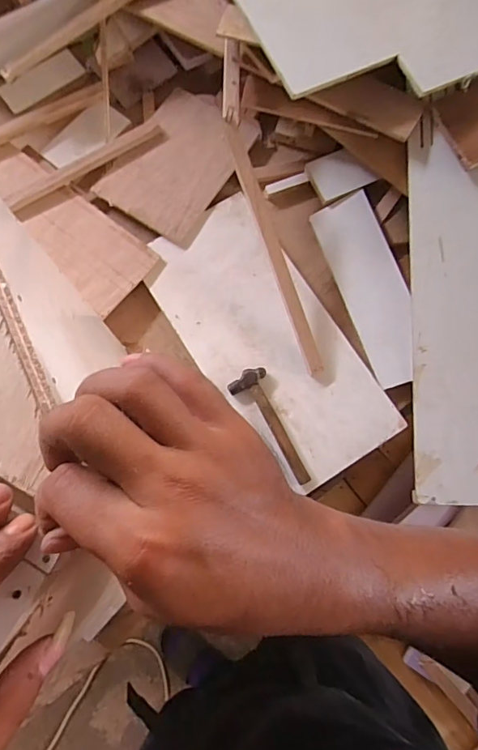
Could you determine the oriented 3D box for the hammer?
[{"bbox_3d":[0.052,0.079,0.707,0.058,0.020,0.189,-28,80,-7],"label":"hammer"}]

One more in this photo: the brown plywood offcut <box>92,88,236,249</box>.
[{"bbox_3d":[-0.100,-0.361,0.793,0.180,0.009,0.249,33,79,5],"label":"brown plywood offcut"}]

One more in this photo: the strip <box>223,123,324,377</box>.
[{"bbox_3d":[0.056,-0.185,0.700,0.024,0.017,0.387,-21,96,-6],"label":"strip"}]

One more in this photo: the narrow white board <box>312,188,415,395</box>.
[{"bbox_3d":[0.215,-0.140,0.749,0.094,0.010,0.312,-23,79,16],"label":"narrow white board"}]

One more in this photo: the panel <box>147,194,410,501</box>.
[{"bbox_3d":[0.043,-0.056,0.739,0.215,0.013,0.458,-34,80,-5],"label":"panel"}]

